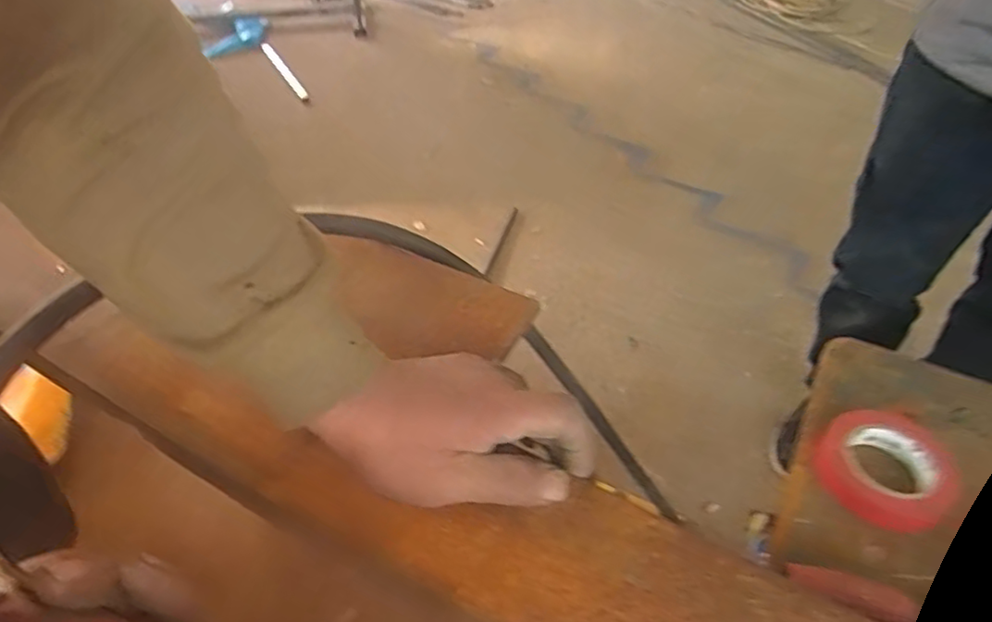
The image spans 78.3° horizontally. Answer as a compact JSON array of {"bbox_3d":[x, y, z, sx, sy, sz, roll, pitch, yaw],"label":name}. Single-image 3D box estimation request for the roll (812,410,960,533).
[{"bbox_3d":[0.244,0.097,0.382,0.079,0.017,0.074,0,44,0],"label":"roll"}]

